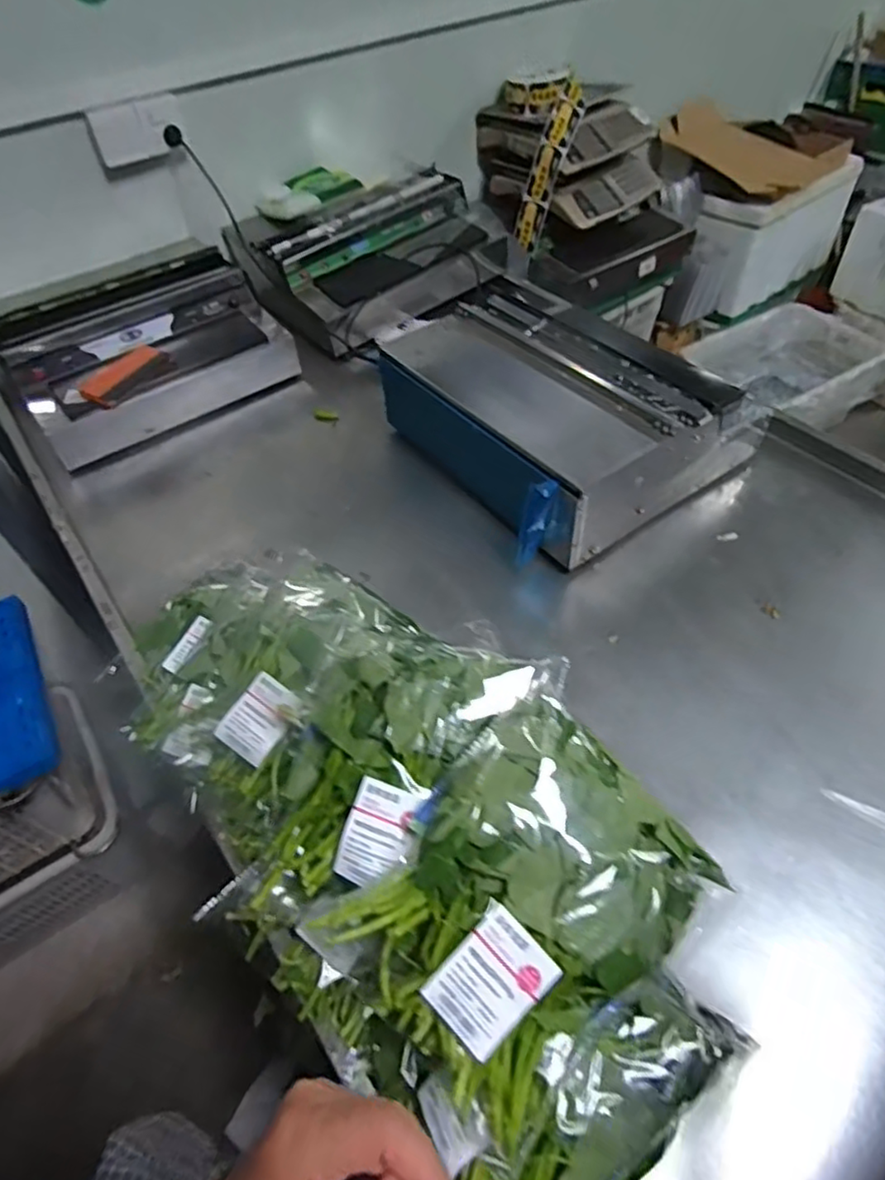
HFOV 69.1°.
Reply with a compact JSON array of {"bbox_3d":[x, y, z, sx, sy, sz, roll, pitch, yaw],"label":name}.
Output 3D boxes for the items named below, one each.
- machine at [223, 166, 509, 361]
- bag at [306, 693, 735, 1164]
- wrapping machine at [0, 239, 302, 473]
[{"bbox_3d":[-0.180,-0.777,1.478,0.542,0.200,0.429,-31,59,-23],"label":"machine"},{"bbox_3d":[0.063,0.235,0.493,0.202,0.114,0.246,37,59,24],"label":"bag"},{"bbox_3d":[-0.597,-0.492,1.286,0.512,0.168,0.369,-28,58,-22],"label":"wrapping machine"}]

